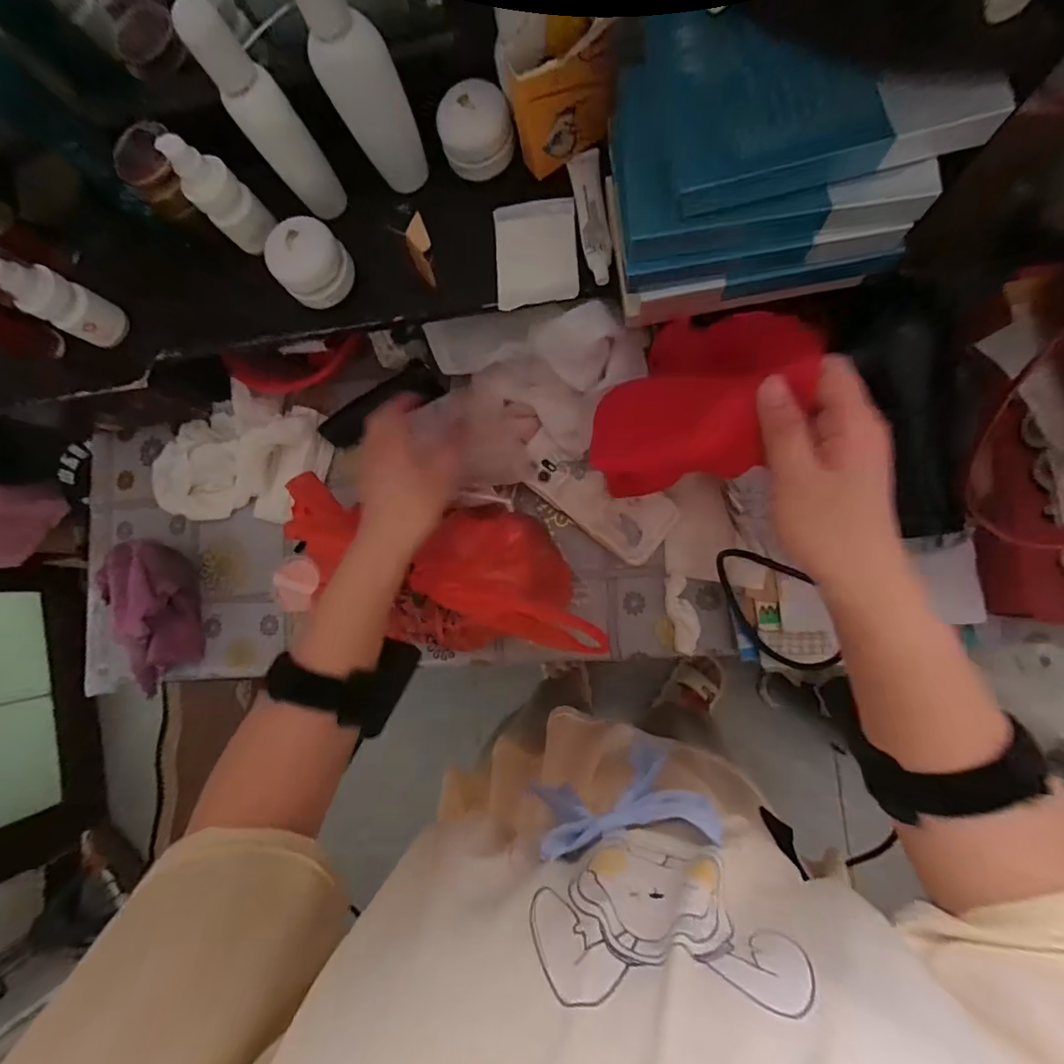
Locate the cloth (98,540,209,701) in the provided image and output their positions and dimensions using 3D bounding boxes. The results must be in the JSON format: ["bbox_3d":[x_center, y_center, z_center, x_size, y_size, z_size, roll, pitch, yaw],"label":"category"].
[{"bbox_3d":[-0.405,0.091,0.556,0.024,0.087,0.165,-2,102,25],"label":"cloth"}]

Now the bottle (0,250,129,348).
[{"bbox_3d":[-0.413,-0.200,0.436,0.041,0.103,0.043,21,88,10],"label":"bottle"}]

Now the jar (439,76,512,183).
[{"bbox_3d":[-0.048,-0.333,0.424,0.062,0.043,0.050,-17,82,6],"label":"jar"}]

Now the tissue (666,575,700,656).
[{"bbox_3d":[0.149,0.082,0.503,0.028,0.009,0.076,-11,83,7],"label":"tissue"}]

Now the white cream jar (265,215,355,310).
[{"bbox_3d":[-0.188,-0.228,0.432,0.062,0.052,0.048,-46,80,2],"label":"white cream jar"}]

